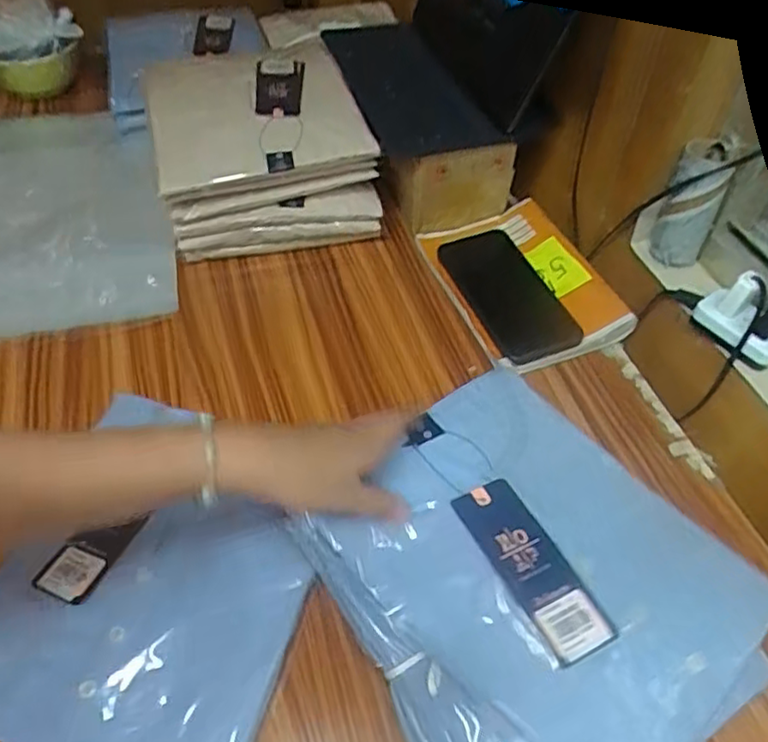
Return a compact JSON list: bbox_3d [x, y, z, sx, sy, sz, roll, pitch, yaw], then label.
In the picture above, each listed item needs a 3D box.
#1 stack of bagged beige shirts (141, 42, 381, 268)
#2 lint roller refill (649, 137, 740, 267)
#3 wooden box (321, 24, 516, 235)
[{"bbox_3d":[-0.137,-0.242,0.722,0.211,0.126,0.239,-11,51,-11],"label":"stack of bagged beige shirts"},{"bbox_3d":[0.262,-0.142,0.567,0.047,0.097,0.040,24,53,17],"label":"lint roller refill"},{"bbox_3d":[0.021,-0.284,0.749,0.132,0.109,0.266,-17,52,-16],"label":"wooden box"}]

